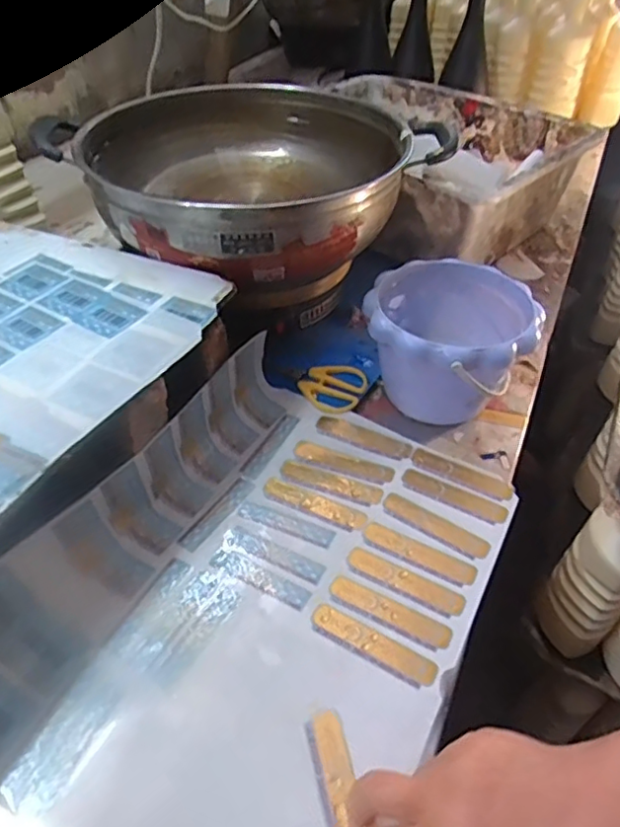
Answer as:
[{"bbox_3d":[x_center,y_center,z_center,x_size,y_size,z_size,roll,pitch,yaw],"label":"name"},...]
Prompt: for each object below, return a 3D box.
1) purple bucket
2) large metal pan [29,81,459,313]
[{"bbox_3d":[0.127,-0.062,0.595,0.157,0.120,0.138,28,49,21],"label":"purple bucket"},{"bbox_3d":[-0.058,-0.243,0.648,0.325,0.122,0.300,-32,55,-32],"label":"large metal pan"}]

